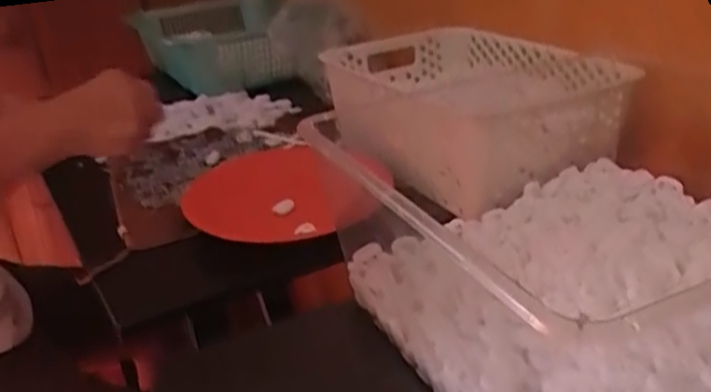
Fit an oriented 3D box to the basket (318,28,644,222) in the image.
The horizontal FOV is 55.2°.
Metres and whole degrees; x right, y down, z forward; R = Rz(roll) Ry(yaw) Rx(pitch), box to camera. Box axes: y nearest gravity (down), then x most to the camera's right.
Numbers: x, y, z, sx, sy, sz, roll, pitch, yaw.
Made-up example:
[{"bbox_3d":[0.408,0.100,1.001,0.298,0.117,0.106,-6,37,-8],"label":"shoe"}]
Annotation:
[{"bbox_3d":[0.110,-0.094,0.735,0.224,0.104,0.352,-13,26,-15],"label":"basket"}]

